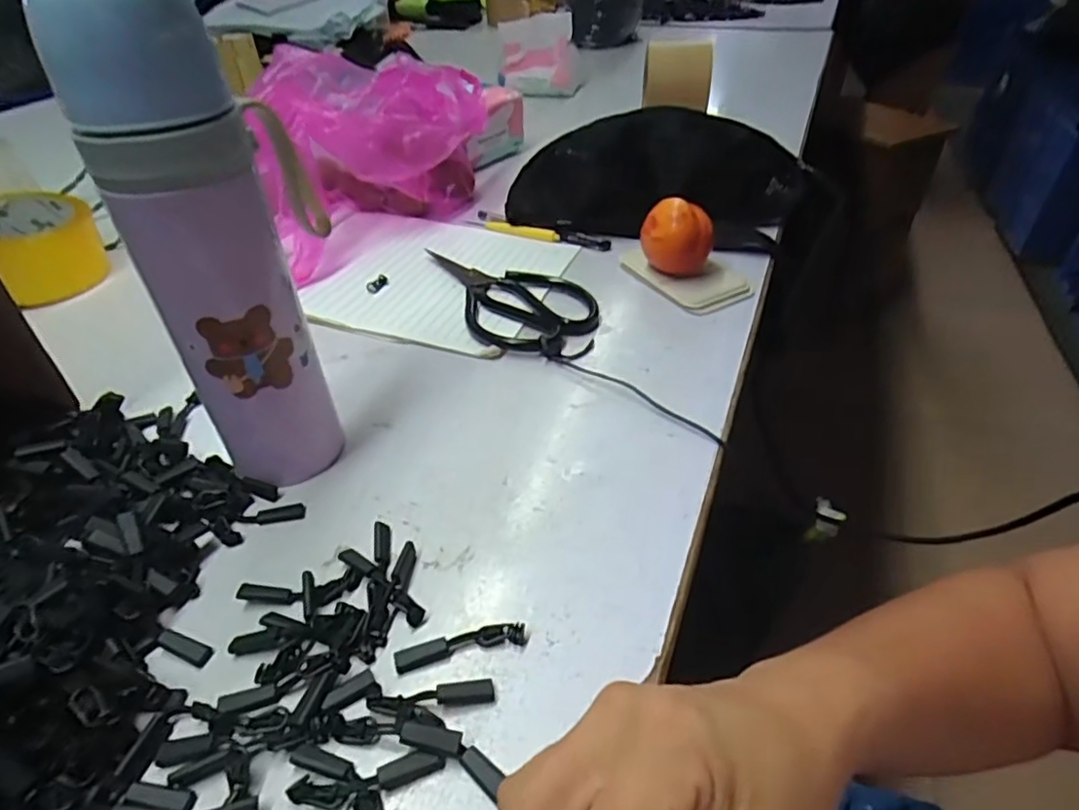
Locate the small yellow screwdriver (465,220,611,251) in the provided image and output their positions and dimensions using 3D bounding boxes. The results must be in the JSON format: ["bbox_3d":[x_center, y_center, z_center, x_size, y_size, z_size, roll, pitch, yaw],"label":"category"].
[{"bbox_3d":[-0.004,-0.164,0.589,0.145,0.012,0.015,16,43,18],"label":"small yellow screwdriver"}]

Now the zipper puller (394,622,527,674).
[{"bbox_3d":[-0.035,0.107,0.279,0.058,0.005,0.011,-9,42,-10],"label":"zipper puller"}]

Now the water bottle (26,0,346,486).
[{"bbox_3d":[-0.154,-0.070,0.311,0.070,0.237,0.082,-12,42,-13],"label":"water bottle"}]

